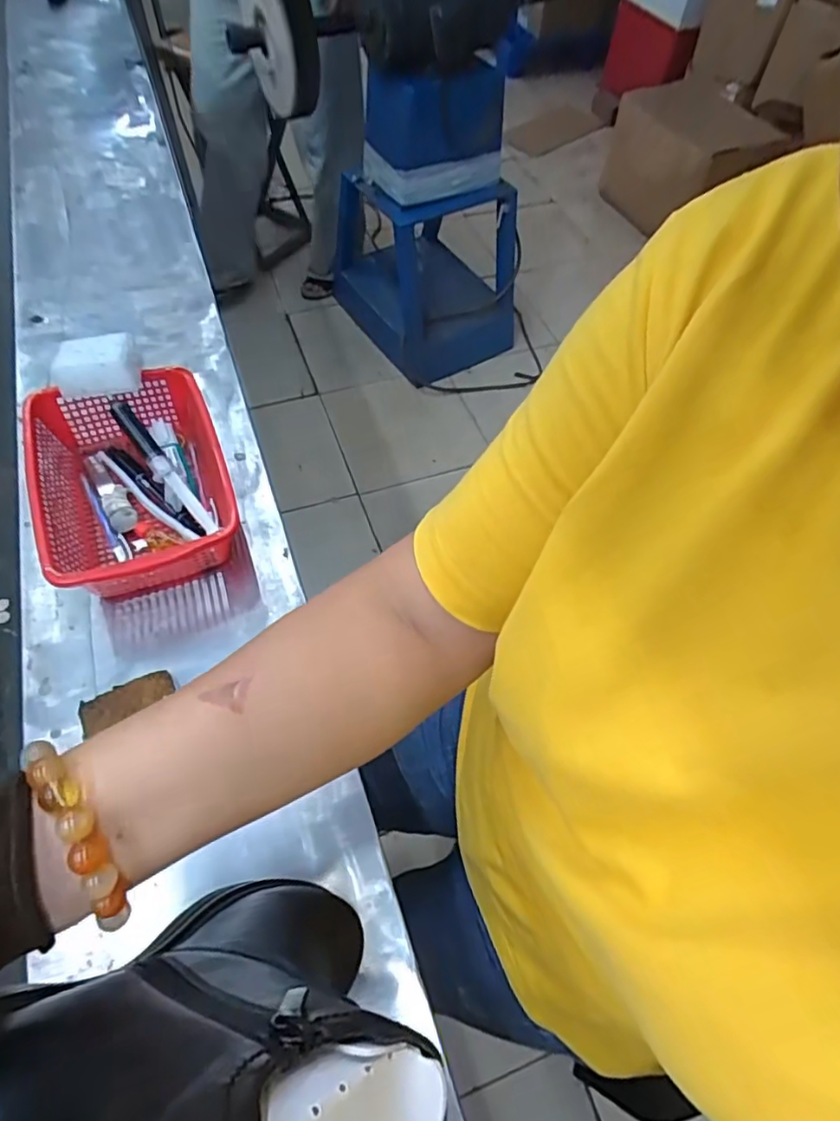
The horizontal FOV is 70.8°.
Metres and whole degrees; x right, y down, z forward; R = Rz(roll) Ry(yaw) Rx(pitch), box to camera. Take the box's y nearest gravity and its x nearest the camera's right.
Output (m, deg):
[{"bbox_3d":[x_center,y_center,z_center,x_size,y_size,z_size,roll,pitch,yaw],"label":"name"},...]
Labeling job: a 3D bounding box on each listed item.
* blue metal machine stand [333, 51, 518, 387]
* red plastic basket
[{"bbox_3d":[0.021,-0.951,1.660,0.404,0.672,0.509,-30,62,-20],"label":"blue metal machine stand"},{"bbox_3d":[-0.251,-0.067,0.532,0.150,0.076,0.219,-17,58,-13],"label":"red plastic basket"}]

